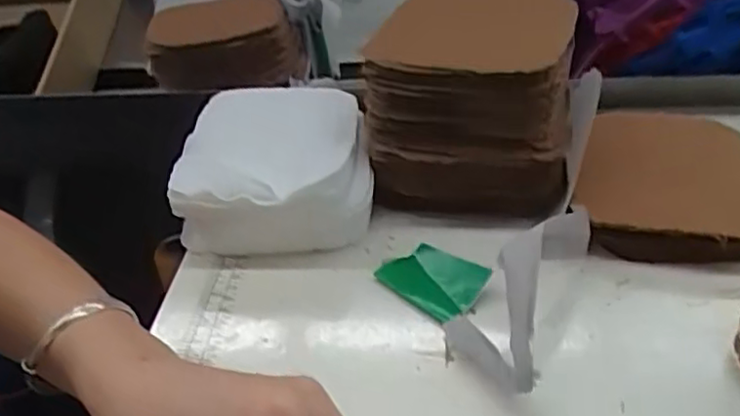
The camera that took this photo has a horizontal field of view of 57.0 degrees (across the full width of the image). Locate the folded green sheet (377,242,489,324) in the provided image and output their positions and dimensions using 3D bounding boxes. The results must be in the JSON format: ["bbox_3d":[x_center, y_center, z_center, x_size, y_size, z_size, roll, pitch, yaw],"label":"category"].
[{"bbox_3d":[0.035,0.040,0.400,0.059,0.011,0.037,24,43,36],"label":"folded green sheet"}]

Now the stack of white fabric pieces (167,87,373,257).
[{"bbox_3d":[-0.063,-0.029,0.473,0.123,0.060,0.146,-4,34,0],"label":"stack of white fabric pieces"}]

